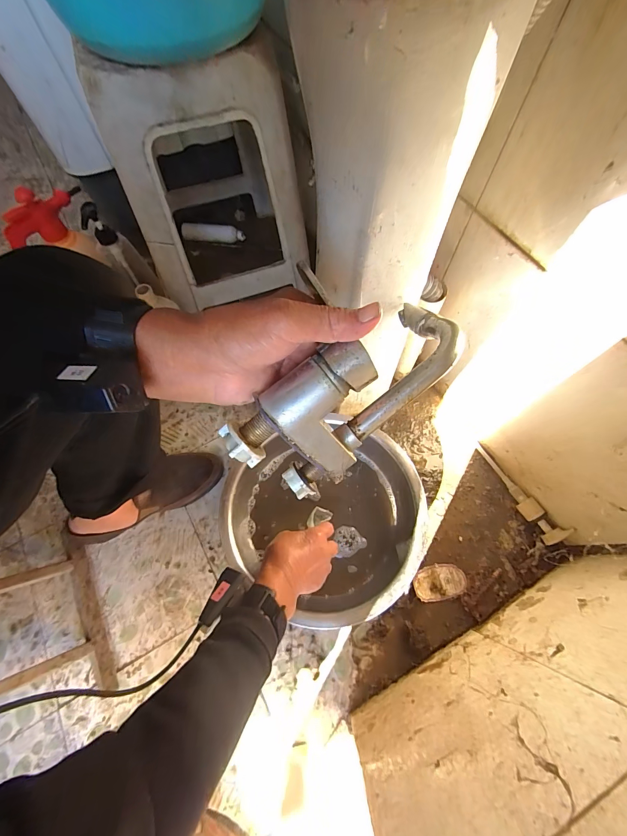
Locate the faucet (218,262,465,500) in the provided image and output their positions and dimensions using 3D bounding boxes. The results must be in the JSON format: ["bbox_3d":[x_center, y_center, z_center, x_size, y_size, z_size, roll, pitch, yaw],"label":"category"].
[{"bbox_3d":[0.041,-0.042,0.300,0.259,0.137,0.101,-40,72,-15],"label":"faucet"}]

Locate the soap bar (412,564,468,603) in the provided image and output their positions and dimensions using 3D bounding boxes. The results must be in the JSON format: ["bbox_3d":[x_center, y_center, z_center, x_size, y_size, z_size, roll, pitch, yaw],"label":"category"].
[{"bbox_3d":[0.227,0.299,0.599,0.089,0.020,0.055,-17,67,-6],"label":"soap bar"}]

